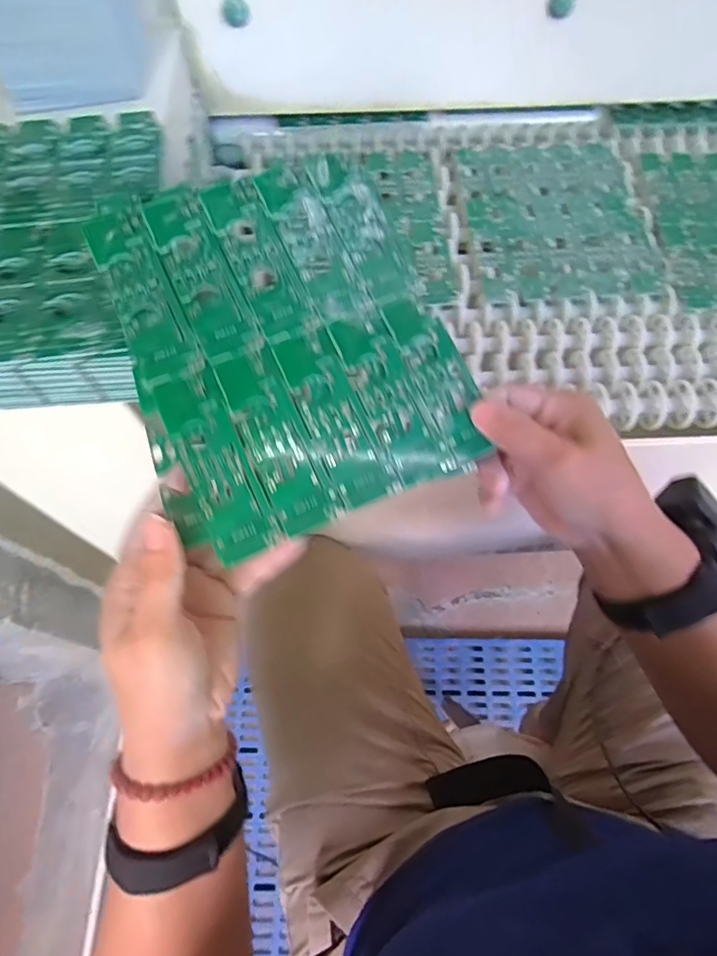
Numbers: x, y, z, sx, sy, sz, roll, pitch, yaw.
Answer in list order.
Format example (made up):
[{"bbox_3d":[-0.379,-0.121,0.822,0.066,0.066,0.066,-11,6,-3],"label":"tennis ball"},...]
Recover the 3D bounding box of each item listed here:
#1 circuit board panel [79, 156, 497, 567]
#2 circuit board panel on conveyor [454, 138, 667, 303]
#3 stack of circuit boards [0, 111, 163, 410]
[{"bbox_3d":[-0.039,-0.080,0.298,0.169,0.004,0.208,-20,80,-13],"label":"circuit board panel"},{"bbox_3d":[0.195,-0.267,0.526,0.171,0.009,0.222,-4,64,-1],"label":"circuit board panel on conveyor"},{"bbox_3d":[-0.206,-0.147,0.341,0.169,0.038,0.222,-5,64,-1],"label":"stack of circuit boards"}]

